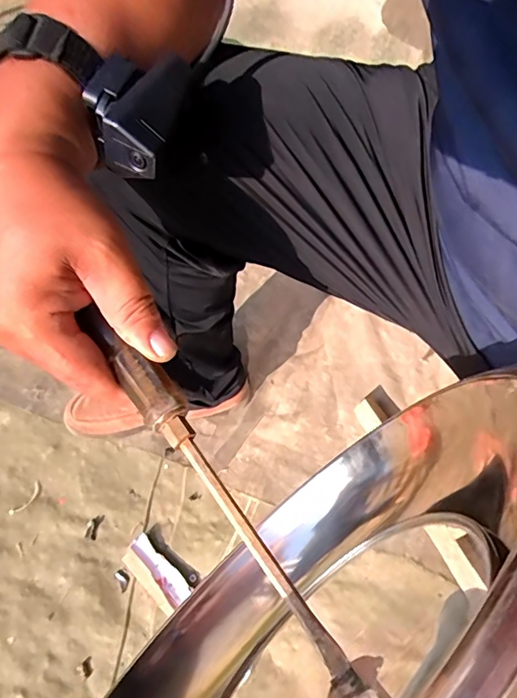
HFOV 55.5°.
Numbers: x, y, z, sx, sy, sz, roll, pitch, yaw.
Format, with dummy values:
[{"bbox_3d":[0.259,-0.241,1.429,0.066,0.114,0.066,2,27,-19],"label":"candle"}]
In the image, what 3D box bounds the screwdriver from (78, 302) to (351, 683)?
[{"bbox_3d":[-0.024,0.057,0.231,0.019,0.015,0.197,-33,74,-20],"label":"screwdriver"}]

